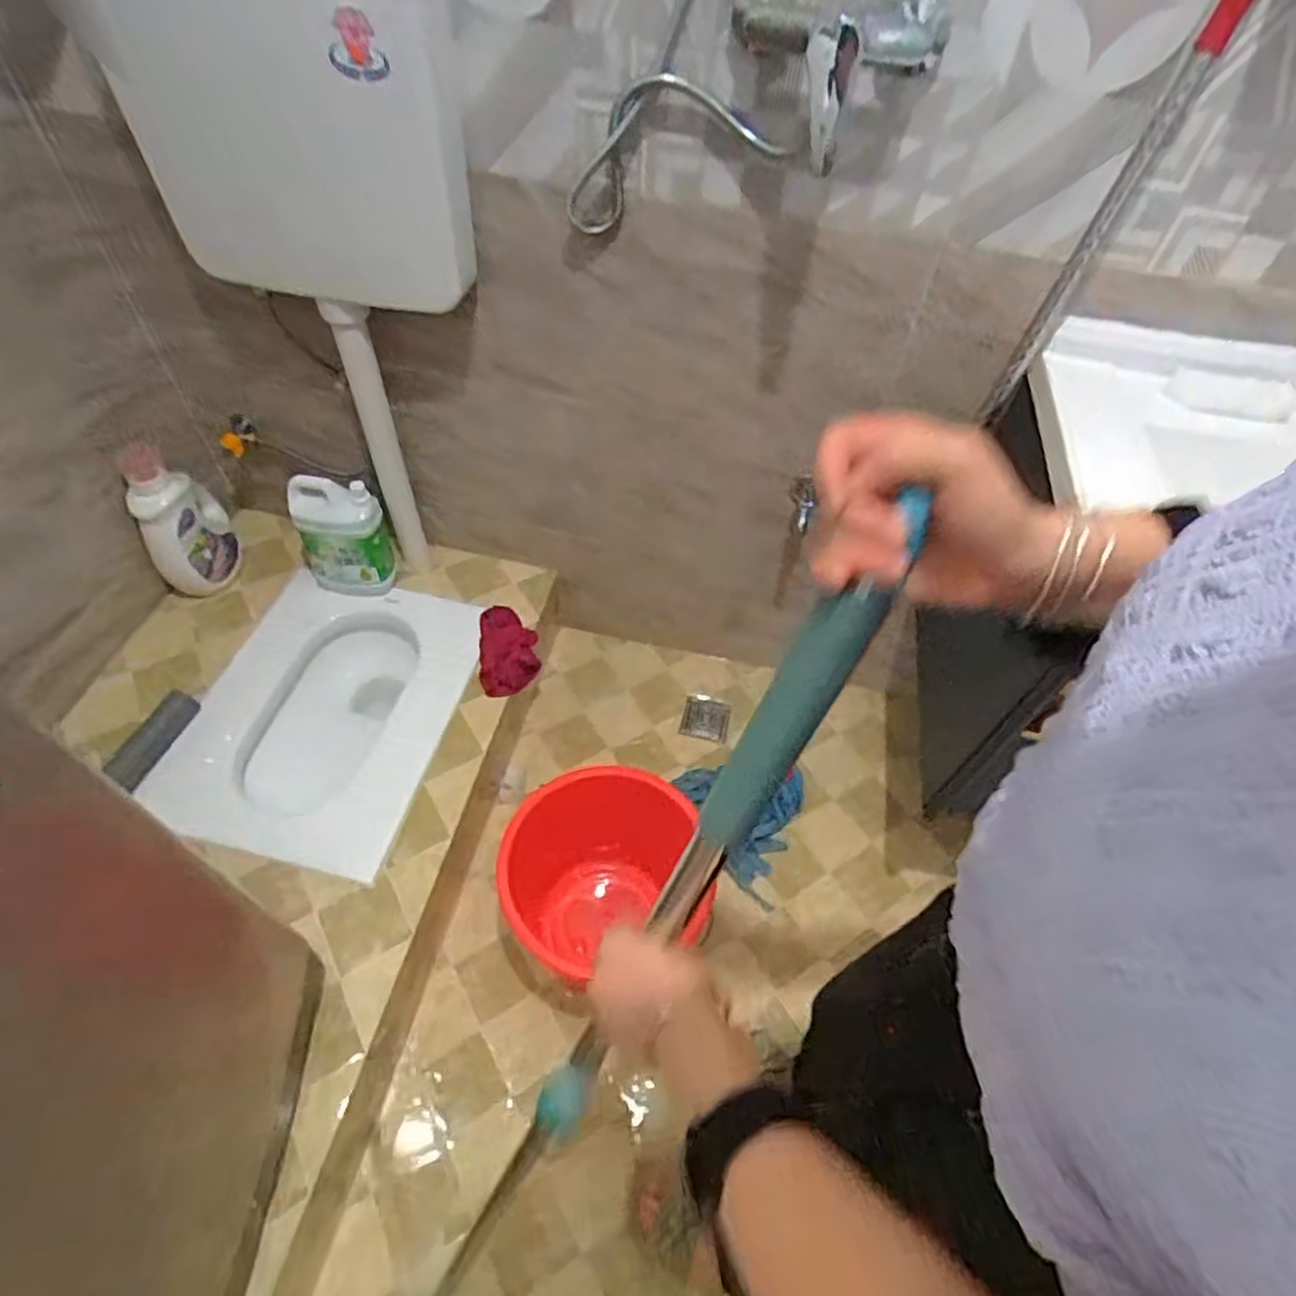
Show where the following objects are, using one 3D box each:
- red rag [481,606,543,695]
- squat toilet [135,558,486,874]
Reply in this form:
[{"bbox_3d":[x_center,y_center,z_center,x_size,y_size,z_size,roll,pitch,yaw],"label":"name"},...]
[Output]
[{"bbox_3d":[-0.257,0.001,1.304,0.103,0.037,0.201,-4,53,-8],"label":"red rag"},{"bbox_3d":[-0.560,0.114,1.304,0.412,0.196,0.484,13,53,6],"label":"squat toilet"}]

